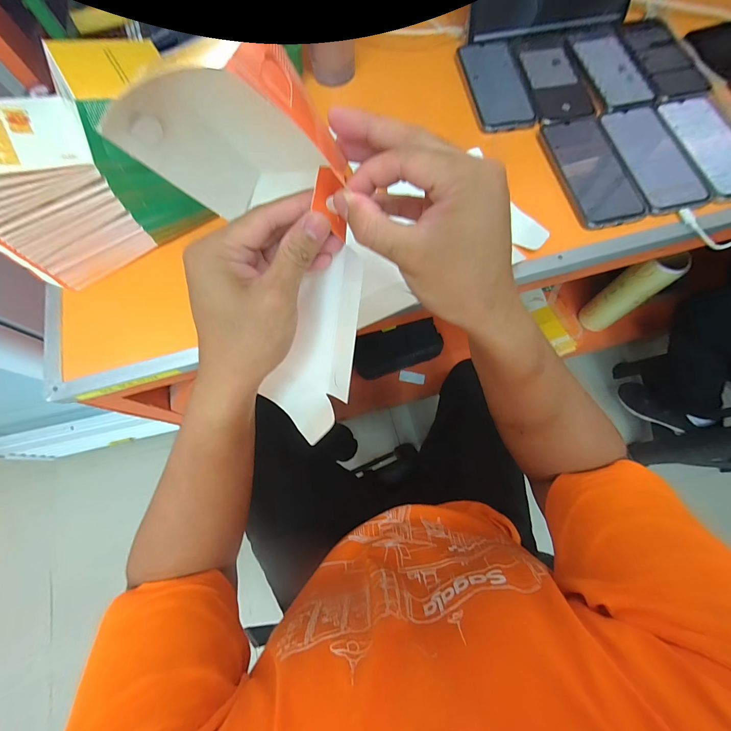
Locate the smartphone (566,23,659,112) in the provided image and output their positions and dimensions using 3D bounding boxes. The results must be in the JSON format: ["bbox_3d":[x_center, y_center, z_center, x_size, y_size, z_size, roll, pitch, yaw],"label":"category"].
[{"bbox_3d":[0.358,-0.435,0.472,0.080,0.004,0.169,-10,72,-3],"label":"smartphone"}]

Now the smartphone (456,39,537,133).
[{"bbox_3d":[0.186,-0.405,0.470,0.082,0.010,0.169,-8,72,-2],"label":"smartphone"}]

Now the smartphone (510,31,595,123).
[{"bbox_3d":[0.271,-0.420,0.472,0.082,0.010,0.170,-8,72,-2],"label":"smartphone"}]

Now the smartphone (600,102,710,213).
[{"bbox_3d":[0.374,-0.274,0.416,0.079,0.013,0.175,-10,72,-3],"label":"smartphone"}]

